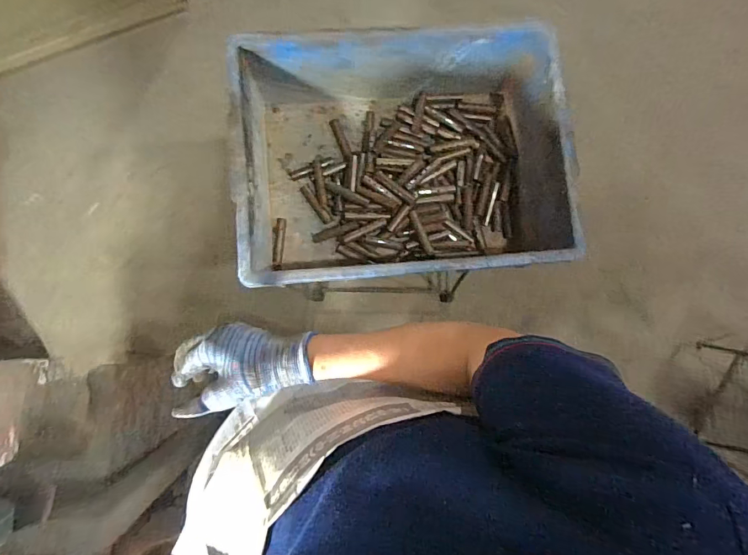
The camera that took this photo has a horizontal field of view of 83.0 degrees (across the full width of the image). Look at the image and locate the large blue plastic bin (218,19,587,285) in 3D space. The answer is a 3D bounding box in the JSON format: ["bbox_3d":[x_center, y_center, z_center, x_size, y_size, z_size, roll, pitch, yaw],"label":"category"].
[{"bbox_3d":[0.043,-0.179,0.673,0.464,0.198,0.357,-6,81,-4],"label":"large blue plastic bin"}]

